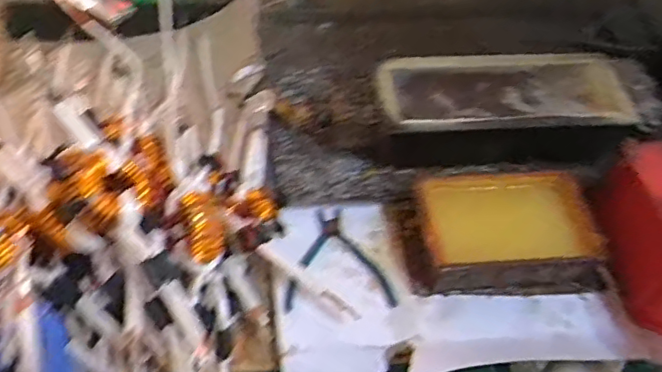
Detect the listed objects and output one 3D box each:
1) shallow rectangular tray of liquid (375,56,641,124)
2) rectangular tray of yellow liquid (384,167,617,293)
[{"bbox_3d":[0.237,-0.131,0.815,0.335,0.025,0.131,-3,52,-6],"label":"shallow rectangular tray of liquid"},{"bbox_3d":[0.204,0.054,0.720,0.232,0.062,0.144,-3,52,-6],"label":"rectangular tray of yellow liquid"}]

